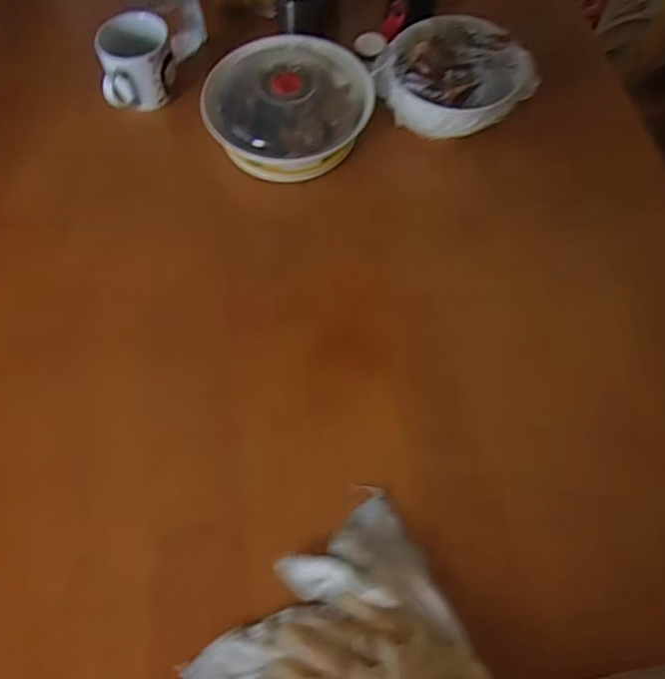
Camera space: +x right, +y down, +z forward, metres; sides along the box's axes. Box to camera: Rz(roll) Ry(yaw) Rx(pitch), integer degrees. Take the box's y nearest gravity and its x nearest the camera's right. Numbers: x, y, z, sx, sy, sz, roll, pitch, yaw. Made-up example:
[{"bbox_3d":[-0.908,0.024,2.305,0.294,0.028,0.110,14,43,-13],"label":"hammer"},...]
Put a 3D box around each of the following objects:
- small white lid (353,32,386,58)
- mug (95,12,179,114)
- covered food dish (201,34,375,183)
[{"bbox_3d":[0.046,-0.358,0.714,0.038,0.005,0.047,-12,61,9],"label":"small white lid"},{"bbox_3d":[-0.230,-0.326,0.706,0.087,0.086,0.087,-11,65,-5],"label":"mug"},{"bbox_3d":[-0.053,-0.285,0.701,0.190,0.081,0.177,0,64,0],"label":"covered food dish"}]

